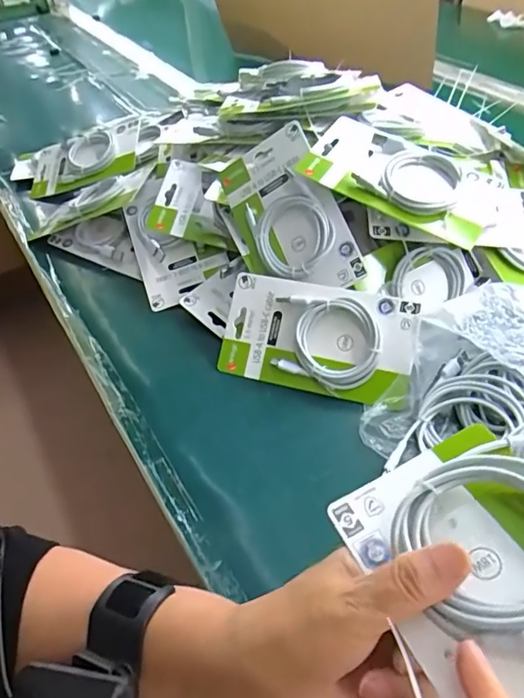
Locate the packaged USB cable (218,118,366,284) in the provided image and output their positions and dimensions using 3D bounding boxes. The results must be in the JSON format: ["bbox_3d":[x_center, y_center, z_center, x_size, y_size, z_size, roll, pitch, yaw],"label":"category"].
[{"bbox_3d":[0.021,-0.131,0.514,0.108,0.024,0.175,-24,74,24],"label":"packaged USB cable"}]

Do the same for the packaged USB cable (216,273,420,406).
[{"bbox_3d":[0.049,-0.012,0.483,0.177,0.013,0.100,11,86,17],"label":"packaged USB cable"}]

